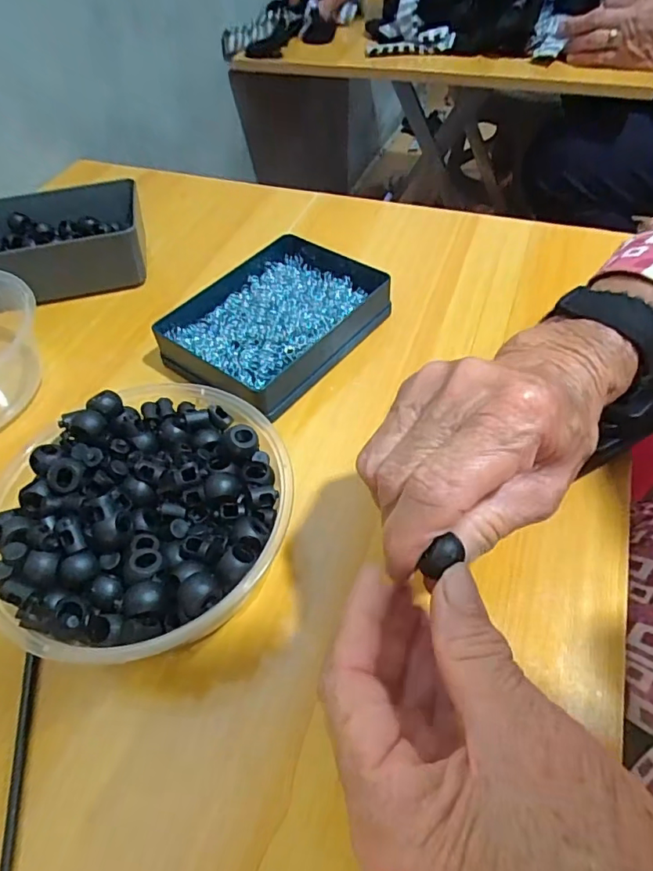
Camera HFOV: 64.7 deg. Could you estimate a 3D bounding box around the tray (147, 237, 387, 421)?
[{"bbox_3d":[-0.037,-0.084,0.380,0.115,0.033,0.146,36,62,26],"label":"tray"}]

